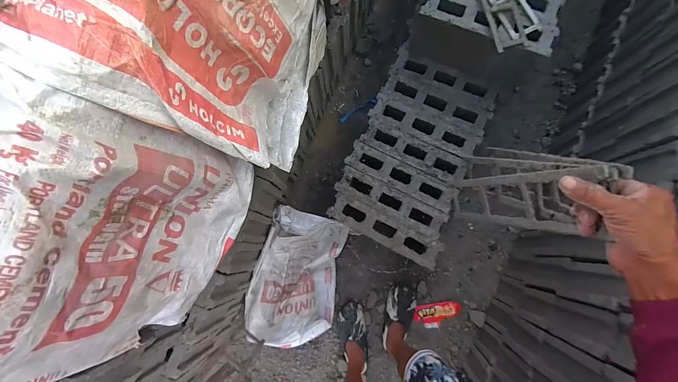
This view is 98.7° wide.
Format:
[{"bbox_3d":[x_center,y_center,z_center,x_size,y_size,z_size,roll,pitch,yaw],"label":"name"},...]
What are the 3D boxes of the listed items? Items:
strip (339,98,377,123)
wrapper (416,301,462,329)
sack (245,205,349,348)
[{"bbox_3d":[0.088,-0.376,1.345,0.191,0.022,0.034,-26,81,1],"label":"strip"},{"bbox_3d":[0.403,0.507,1.187,0.185,0.011,0.092,-7,82,4],"label":"wrapper"},{"bbox_3d":[-0.181,0.340,1.168,0.345,0.194,0.500,10,84,6],"label":"sack"}]

